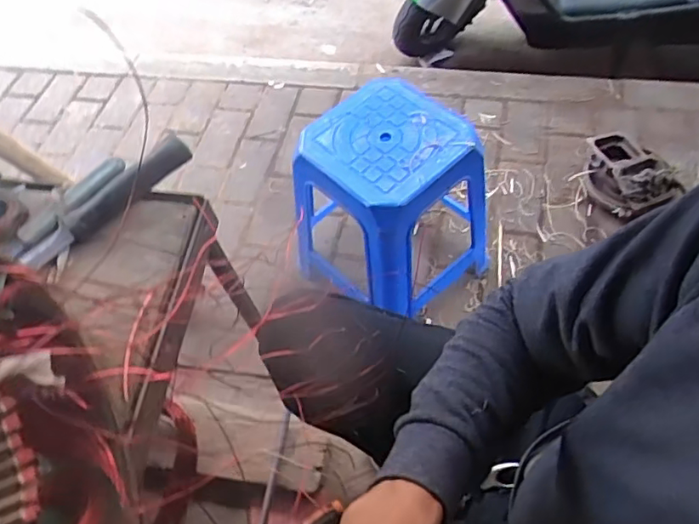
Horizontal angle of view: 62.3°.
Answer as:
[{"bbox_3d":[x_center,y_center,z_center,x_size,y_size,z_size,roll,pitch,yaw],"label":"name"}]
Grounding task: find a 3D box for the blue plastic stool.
[{"bbox_3d":[0.097,-0.114,1.206,0.317,0.398,0.306,34,67,22],"label":"blue plastic stool"}]

